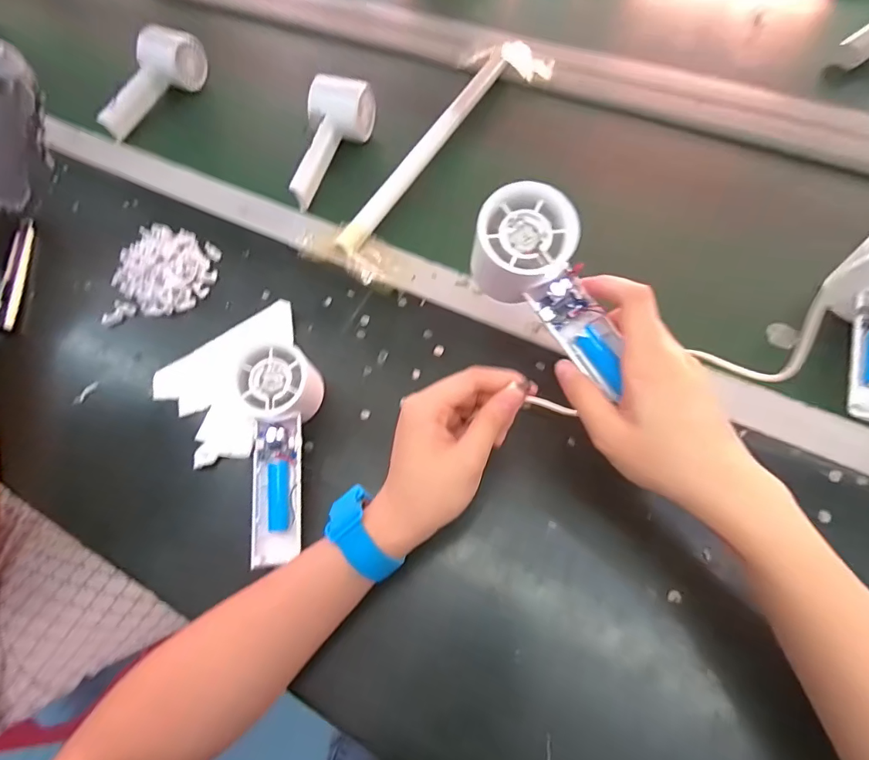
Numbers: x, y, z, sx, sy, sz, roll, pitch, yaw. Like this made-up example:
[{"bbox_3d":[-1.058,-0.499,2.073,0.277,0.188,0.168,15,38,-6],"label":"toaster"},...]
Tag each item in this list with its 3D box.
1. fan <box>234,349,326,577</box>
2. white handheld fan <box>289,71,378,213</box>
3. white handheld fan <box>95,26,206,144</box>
[{"bbox_3d":[-0.115,0.054,0.350,0.054,0.048,0.158,0,84,3],"label":"fan"},{"bbox_3d":[-0.120,-0.253,0.502,0.052,0.055,0.152,19,78,12],"label":"white handheld fan"},{"bbox_3d":[-0.354,-0.369,0.572,0.053,0.054,0.162,20,66,14],"label":"white handheld fan"}]

